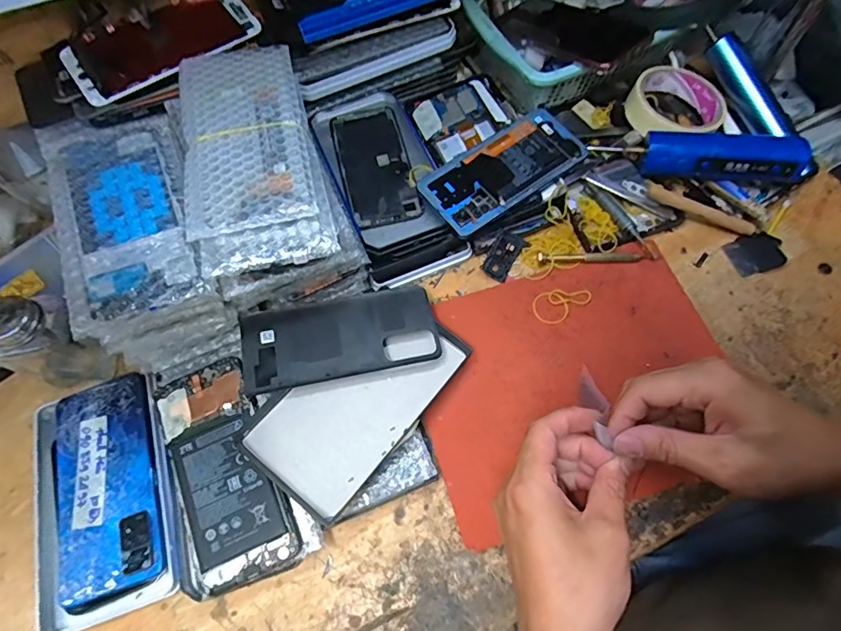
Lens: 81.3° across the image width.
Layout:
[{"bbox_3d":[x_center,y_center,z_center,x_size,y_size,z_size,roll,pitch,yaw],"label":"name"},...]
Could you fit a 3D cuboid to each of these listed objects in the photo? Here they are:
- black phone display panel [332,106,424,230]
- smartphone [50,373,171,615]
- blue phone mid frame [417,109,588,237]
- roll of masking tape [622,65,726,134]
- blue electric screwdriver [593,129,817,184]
[{"bbox_3d":[-0.044,-0.147,0.475,0.063,0.009,0.137,-15,66,-3],"label":"black phone display panel"},{"bbox_3d":[-0.246,0.132,0.384,0.090,0.014,0.163,-19,66,-5],"label":"smartphone"},{"bbox_3d":[0.076,-0.136,0.454,0.153,0.009,0.071,-35,75,-11],"label":"blue phone mid frame"},{"bbox_3d":[0.252,-0.209,0.479,0.086,0.026,0.082,-1,66,3],"label":"roll of masking tape"},{"bbox_3d":[0.261,-0.148,0.456,0.189,0.048,0.049,10,71,17],"label":"blue electric screwdriver"}]

